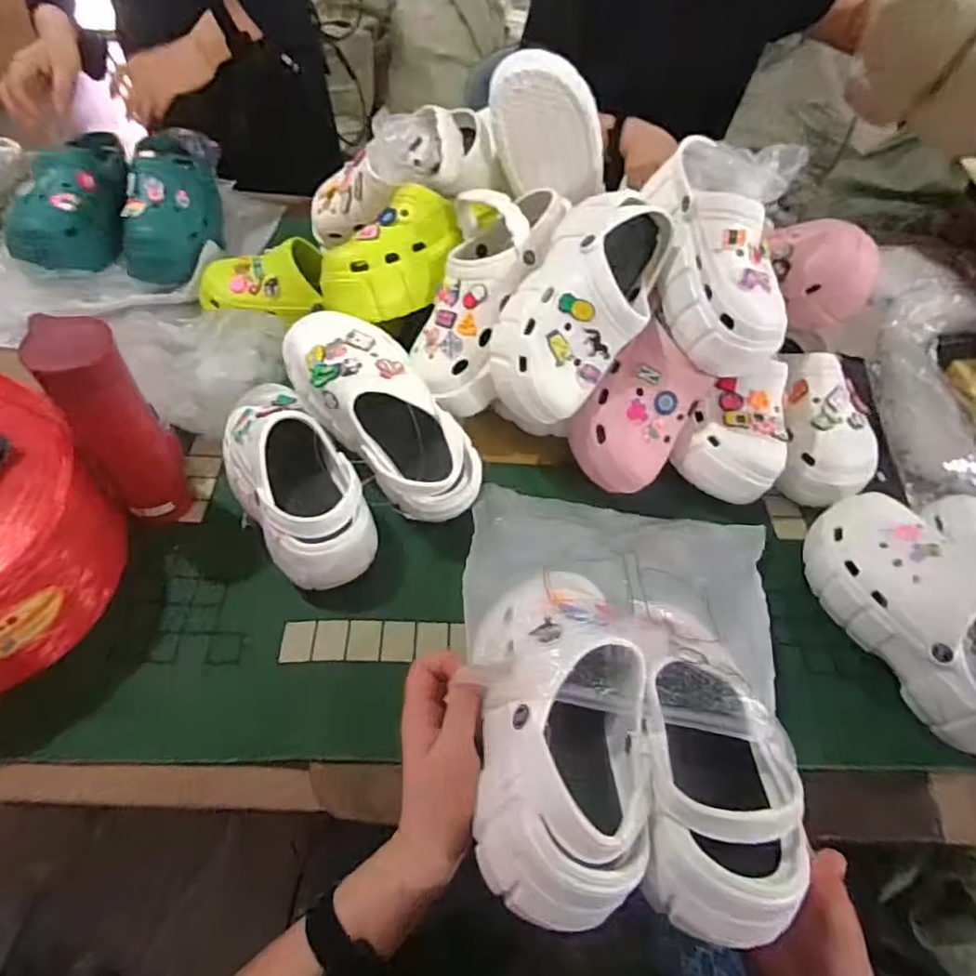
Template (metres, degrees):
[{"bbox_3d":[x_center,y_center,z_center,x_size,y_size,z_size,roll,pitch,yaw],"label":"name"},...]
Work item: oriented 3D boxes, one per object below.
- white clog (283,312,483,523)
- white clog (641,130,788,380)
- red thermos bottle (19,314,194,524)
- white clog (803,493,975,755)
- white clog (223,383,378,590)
[{"bbox_3d":[-0.103,-0.081,0.616,0.113,0.087,0.253,-38,85,-27],"label":"white clog"},{"bbox_3d":[0.225,-0.236,0.603,0.086,0.098,0.240,-11,79,-11],"label":"white clog"},{"bbox_3d":[-0.346,-0.058,0.568,0.062,0.210,0.076,-13,55,-12],"label":"red thermos bottle"},{"bbox_3d":[0.418,0.113,0.564,0.113,0.129,0.253,-20,57,-17],"label":"white clog"},{"bbox_3d":[-0.198,-0.009,0.604,0.101,0.106,0.236,-29,59,-22],"label":"white clog"}]

